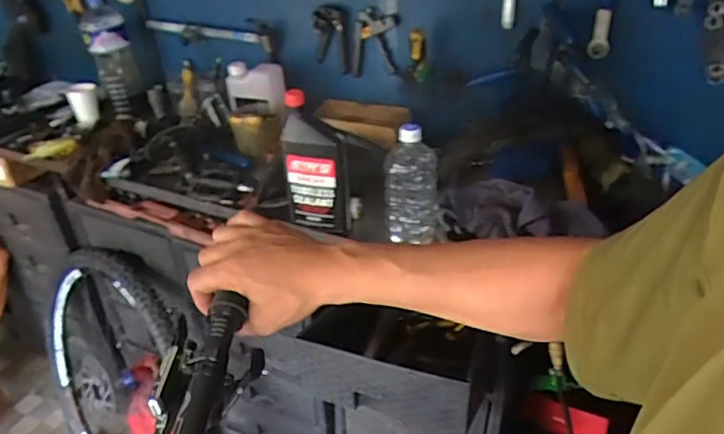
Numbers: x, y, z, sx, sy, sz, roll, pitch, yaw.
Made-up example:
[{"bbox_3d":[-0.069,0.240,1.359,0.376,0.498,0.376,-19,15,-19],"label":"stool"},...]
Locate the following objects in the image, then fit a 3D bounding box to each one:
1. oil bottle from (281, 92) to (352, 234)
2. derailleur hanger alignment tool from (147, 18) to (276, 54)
[{"bbox_3d":[-0.078,-0.092,0.986,0.112,0.231,0.063,2,32,9],"label":"oil bottle"},{"bbox_3d":[-0.374,-0.462,1.405,0.400,0.069,0.039,15,35,25],"label":"derailleur hanger alignment tool"}]

